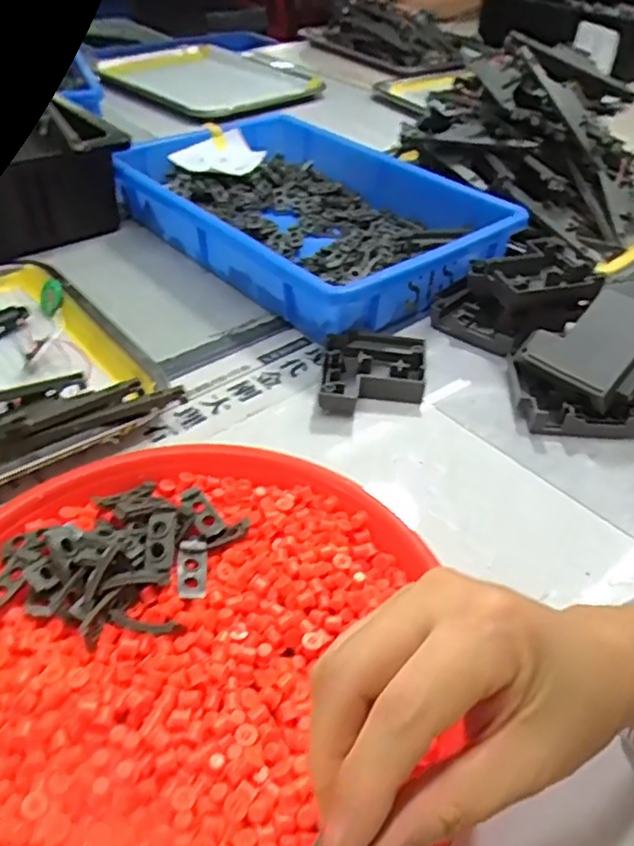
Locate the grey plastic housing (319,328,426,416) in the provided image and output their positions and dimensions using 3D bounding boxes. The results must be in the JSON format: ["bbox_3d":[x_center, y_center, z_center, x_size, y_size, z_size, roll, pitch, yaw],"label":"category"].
[{"bbox_3d":[0.041,-0.037,0.475,0.074,0.020,0.080,5,41,4],"label":"grey plastic housing"}]

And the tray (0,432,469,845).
[{"bbox_3d":[-0.070,0.101,0.297,0.231,0.036,0.242,1,41,-1],"label":"tray"}]

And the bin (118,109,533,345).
[{"bbox_3d":[-0.010,-0.210,0.634,0.251,0.060,0.353,-29,50,-31],"label":"bin"}]

